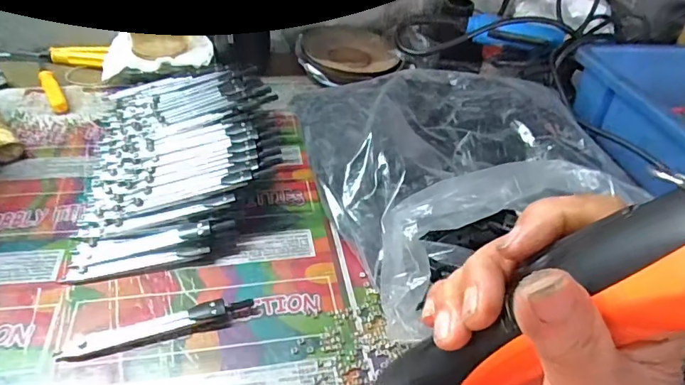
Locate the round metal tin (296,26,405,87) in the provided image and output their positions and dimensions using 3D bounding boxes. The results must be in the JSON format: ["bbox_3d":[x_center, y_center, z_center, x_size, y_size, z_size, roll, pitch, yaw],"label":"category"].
[{"bbox_3d":[0.001,-0.173,0.605,0.116,0.022,0.125,3,40,-3],"label":"round metal tin"}]

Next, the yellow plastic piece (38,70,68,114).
[{"bbox_3d":[-0.300,-0.106,0.508,0.017,0.013,0.078,-20,46,-27],"label":"yellow plastic piece"}]

